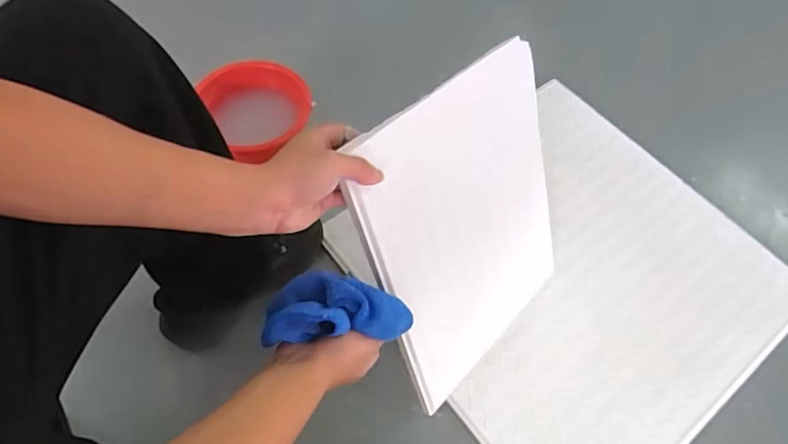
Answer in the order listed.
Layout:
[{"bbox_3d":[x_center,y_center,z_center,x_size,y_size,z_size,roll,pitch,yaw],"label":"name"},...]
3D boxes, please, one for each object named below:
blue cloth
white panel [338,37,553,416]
[{"bbox_3d":[-0.048,0.077,0.474,0.139,0.062,0.063,3,58,-21],"label":"blue cloth"},{"bbox_3d":[0.093,0.013,0.619,0.288,0.379,0.023,-37,38,-25],"label":"white panel"}]

